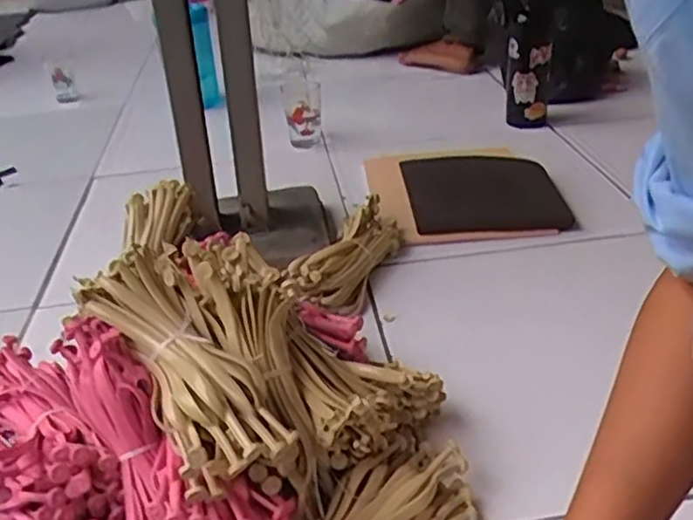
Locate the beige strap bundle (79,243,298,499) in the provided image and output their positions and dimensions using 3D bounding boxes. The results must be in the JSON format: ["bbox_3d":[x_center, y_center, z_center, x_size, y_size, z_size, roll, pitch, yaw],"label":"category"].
[{"bbox_3d":[-0.119,0.075,0.502,0.081,0.053,0.200,-25,58,-32],"label":"beige strap bundle"}]

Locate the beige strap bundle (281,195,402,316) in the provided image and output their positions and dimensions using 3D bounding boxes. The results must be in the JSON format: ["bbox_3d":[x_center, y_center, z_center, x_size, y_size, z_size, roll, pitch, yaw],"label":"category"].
[{"bbox_3d":[0.006,-0.002,0.831,0.073,0.055,0.216,14,35,27],"label":"beige strap bundle"}]

